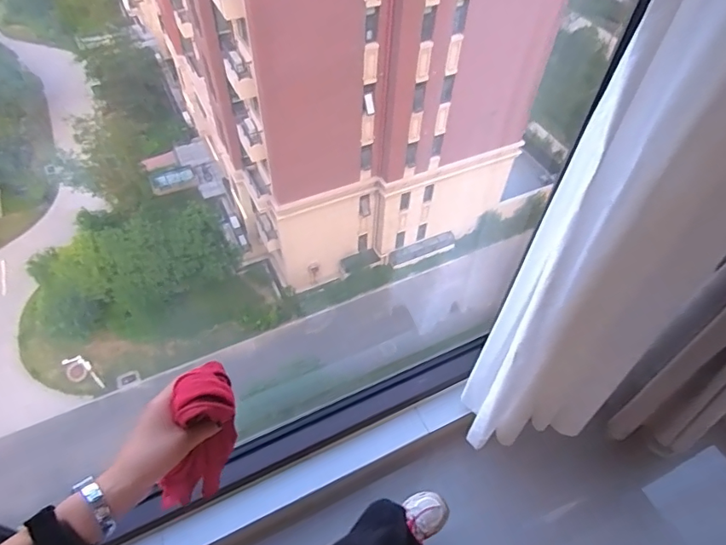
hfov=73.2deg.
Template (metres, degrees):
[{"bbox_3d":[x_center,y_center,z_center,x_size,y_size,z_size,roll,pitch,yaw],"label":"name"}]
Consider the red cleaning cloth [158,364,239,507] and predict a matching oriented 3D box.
[{"bbox_3d":[-0.173,0.179,0.523,0.057,0.161,0.084,21,31,15],"label":"red cleaning cloth"}]

